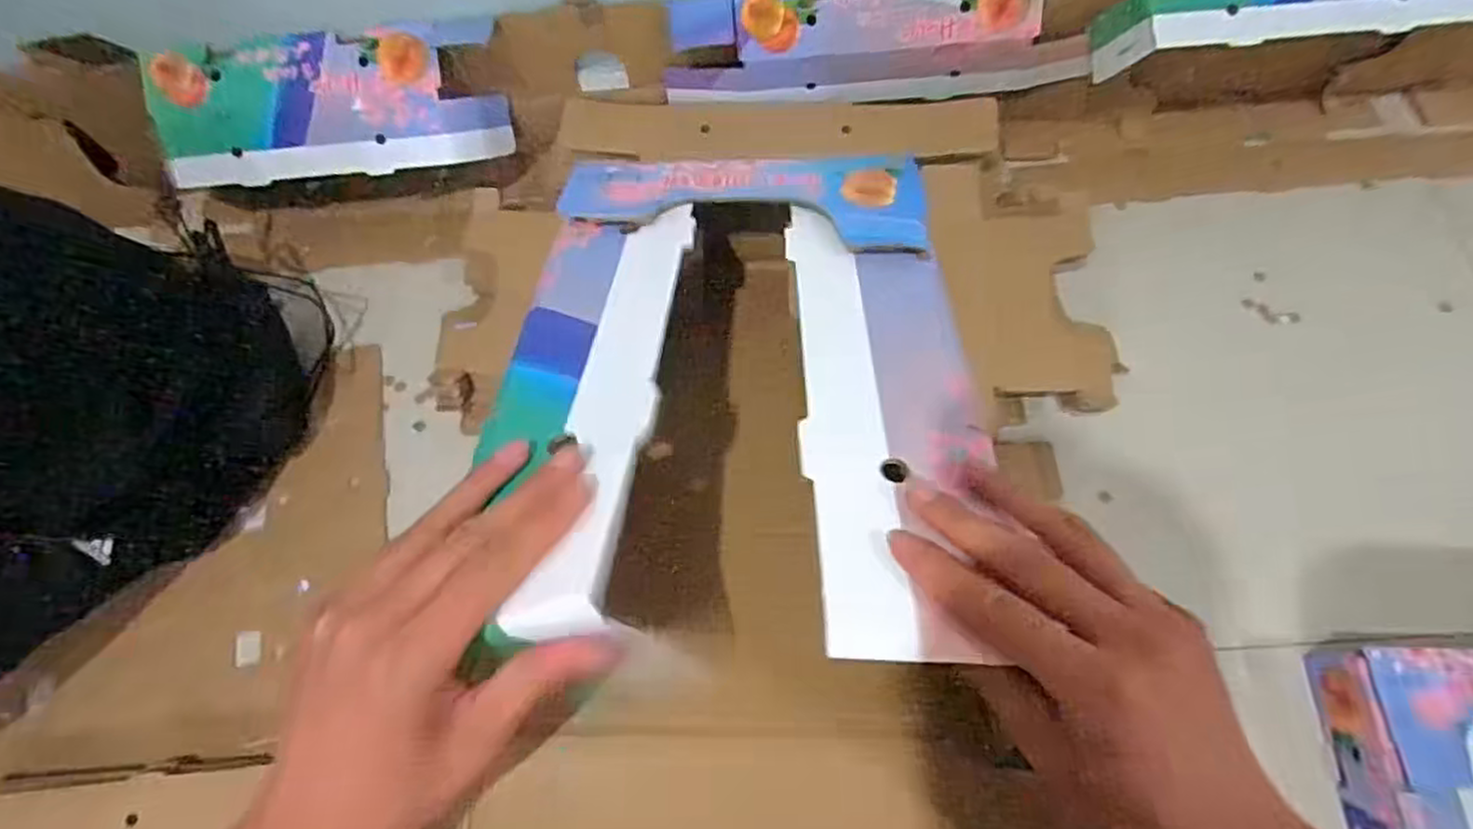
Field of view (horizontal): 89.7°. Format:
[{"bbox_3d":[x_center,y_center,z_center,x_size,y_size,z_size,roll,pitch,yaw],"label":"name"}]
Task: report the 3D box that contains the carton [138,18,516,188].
[{"bbox_3d":[-0.533,-0.408,0.985,0.435,0.046,0.168,-8,111,-2],"label":"carton"}]

